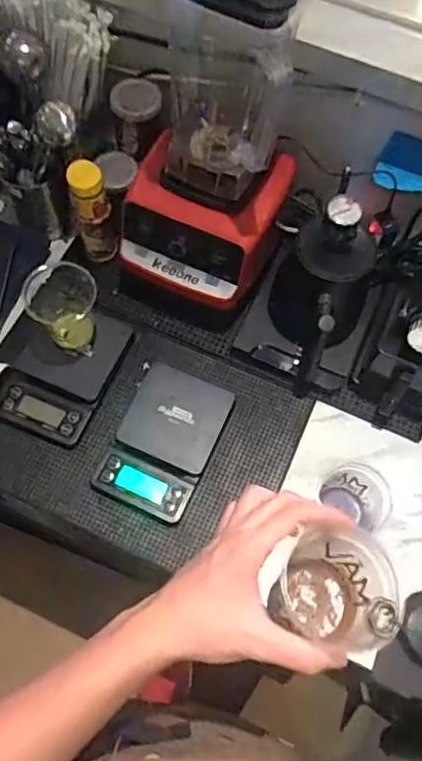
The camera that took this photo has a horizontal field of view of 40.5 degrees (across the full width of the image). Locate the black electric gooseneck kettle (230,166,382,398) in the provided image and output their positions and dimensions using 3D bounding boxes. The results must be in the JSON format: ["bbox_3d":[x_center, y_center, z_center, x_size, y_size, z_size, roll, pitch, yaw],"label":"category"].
[{"bbox_3d":[0.141,-0.110,0.755,0.162,0.200,0.170,26,67,9],"label":"black electric gooseneck kettle"}]

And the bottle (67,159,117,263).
[{"bbox_3d":[-0.163,-0.233,0.798,0.047,0.167,0.051,-14,67,-9],"label":"bottle"}]

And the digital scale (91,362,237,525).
[{"bbox_3d":[-0.060,0.078,0.756,0.126,0.030,0.189,22,67,7],"label":"digital scale"}]

